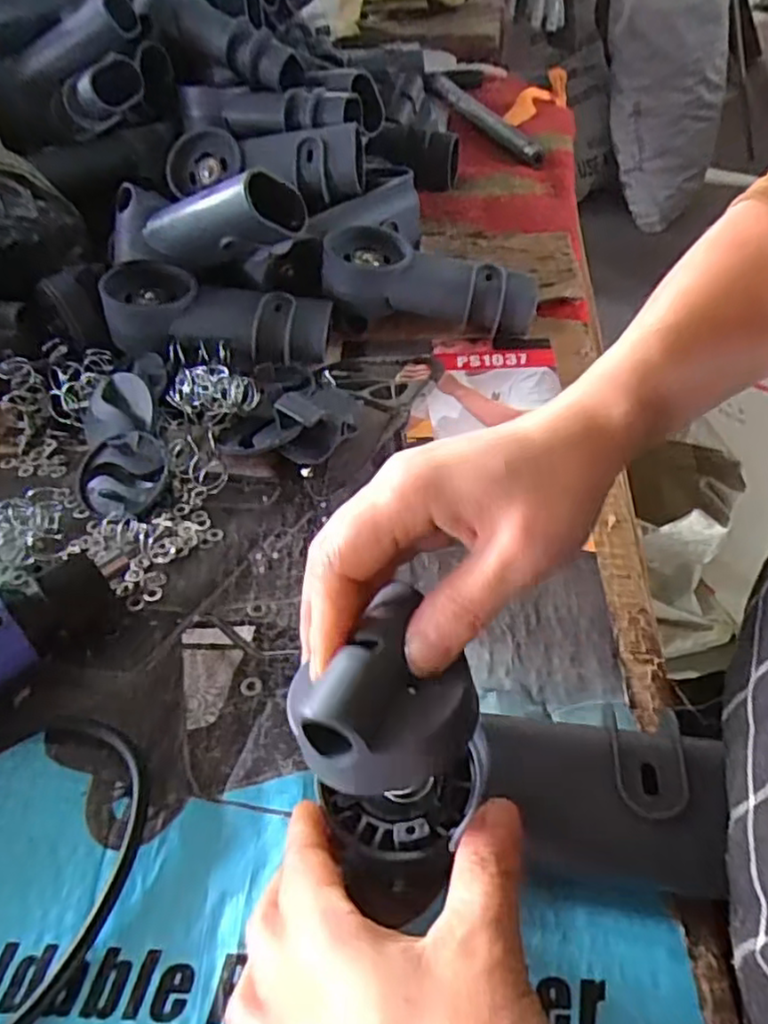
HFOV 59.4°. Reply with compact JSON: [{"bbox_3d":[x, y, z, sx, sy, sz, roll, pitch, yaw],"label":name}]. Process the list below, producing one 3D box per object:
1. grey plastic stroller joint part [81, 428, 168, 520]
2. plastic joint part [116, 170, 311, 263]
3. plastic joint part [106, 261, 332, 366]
[{"bbox_3d":[-0.156,-0.023,0.403,0.052,0.026,0.054,-2,47,2],"label":"grey plastic stroller joint part"},{"bbox_3d":[-0.128,-0.200,0.469,0.144,0.056,0.038,3,46,24],"label":"plastic joint part"},{"bbox_3d":[-0.120,-0.140,0.484,0.156,0.053,0.065,6,48,9],"label":"plastic joint part"}]

